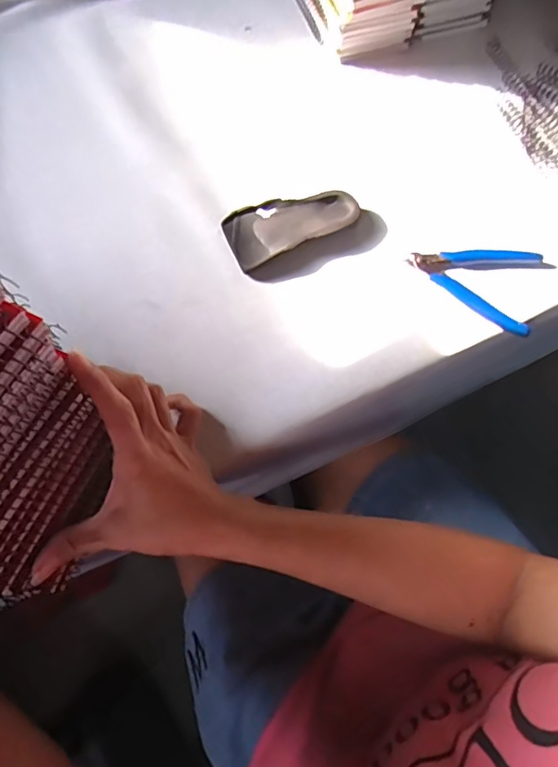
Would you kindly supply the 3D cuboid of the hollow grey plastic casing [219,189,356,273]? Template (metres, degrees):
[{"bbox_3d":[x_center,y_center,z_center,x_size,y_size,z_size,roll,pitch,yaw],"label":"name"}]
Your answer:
[{"bbox_3d":[0.011,-0.146,0.442,0.116,0.015,0.056,-23,73,-9],"label":"hollow grey plastic casing"}]

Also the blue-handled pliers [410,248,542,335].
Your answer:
[{"bbox_3d":[0.178,-0.101,0.436,0.115,0.008,0.082,31,73,9],"label":"blue-handled pliers"}]

